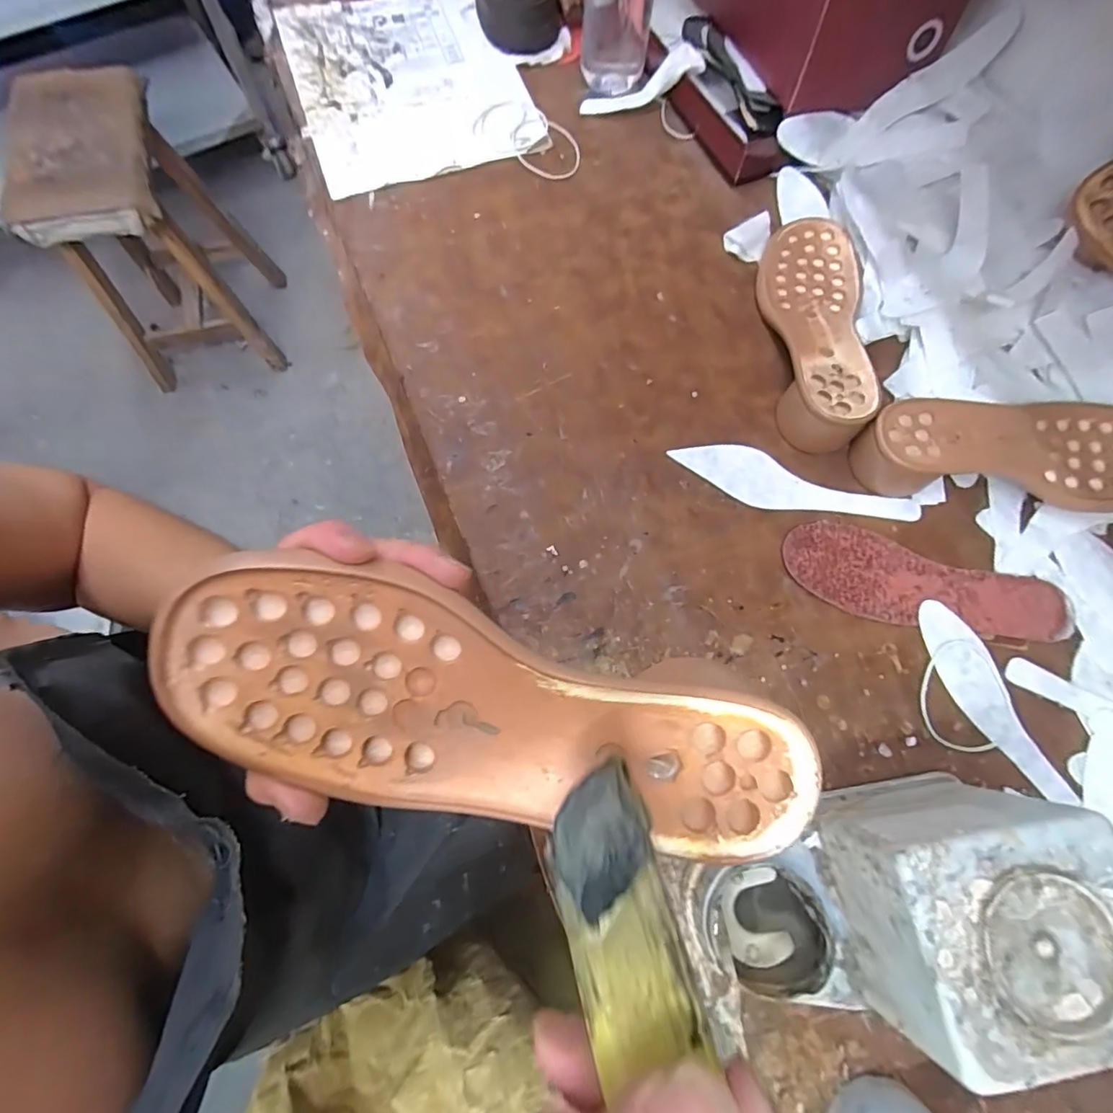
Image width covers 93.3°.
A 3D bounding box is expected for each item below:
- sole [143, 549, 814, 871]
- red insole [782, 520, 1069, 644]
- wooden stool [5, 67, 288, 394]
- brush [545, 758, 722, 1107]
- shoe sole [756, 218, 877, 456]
[{"bbox_3d":[-0.023,0.062,0.201,0.233,0.040,0.081,11,92,5],"label":"sole"},{"bbox_3d":[0.286,0.024,0.411,0.215,0.004,0.068,17,73,5],"label":"red insole"},{"bbox_3d":[-0.803,-0.621,1.077,0.273,0.457,0.330,-8,73,-4],"label":"wooden stool"},{"bbox_3d":[0.019,0.120,0.122,0.036,0.012,0.129,-35,47,28],"label":"brush"},{"bbox_3d":[0.226,-0.209,0.461,0.081,0.045,0.230,8,73,2],"label":"shoe sole"}]

